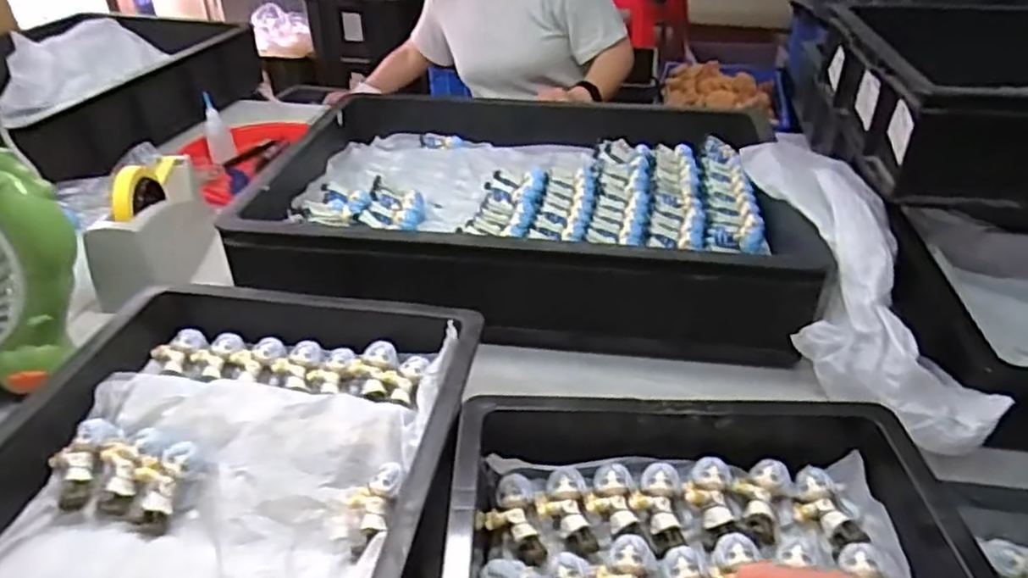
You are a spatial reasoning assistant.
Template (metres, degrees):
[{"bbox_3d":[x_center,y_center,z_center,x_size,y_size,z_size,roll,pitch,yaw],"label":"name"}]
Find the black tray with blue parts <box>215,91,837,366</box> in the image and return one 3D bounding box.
[{"bbox_3d":[0.022,-0.103,0.817,0.589,0.106,0.422,5,34,7],"label":"black tray with blue parts"}]

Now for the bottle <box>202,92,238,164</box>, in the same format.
[{"bbox_3d":[-0.473,-0.255,1.082,0.039,0.095,0.048,-12,36,-17],"label":"bottle"}]

